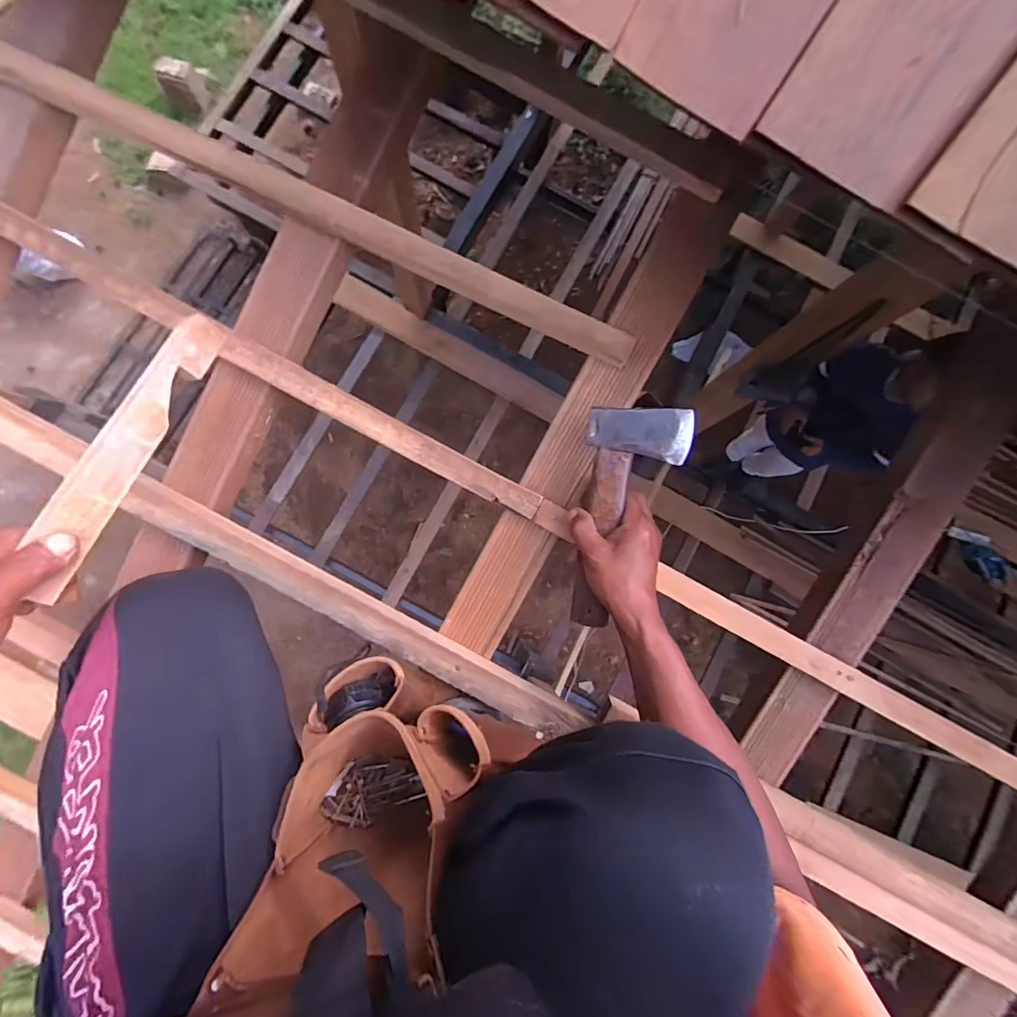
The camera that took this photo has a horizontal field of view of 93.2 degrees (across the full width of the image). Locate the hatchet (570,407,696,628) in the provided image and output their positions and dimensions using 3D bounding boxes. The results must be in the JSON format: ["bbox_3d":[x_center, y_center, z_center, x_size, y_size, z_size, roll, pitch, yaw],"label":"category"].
[{"bbox_3d":[0.107,0.013,0.483,0.092,0.023,0.233,11,107,-2],"label":"hatchet"}]

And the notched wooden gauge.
[{"bbox_3d":[-0.291,-0.052,0.367,0.035,0.013,0.243,34,62,-37],"label":"notched wooden gauge"}]

